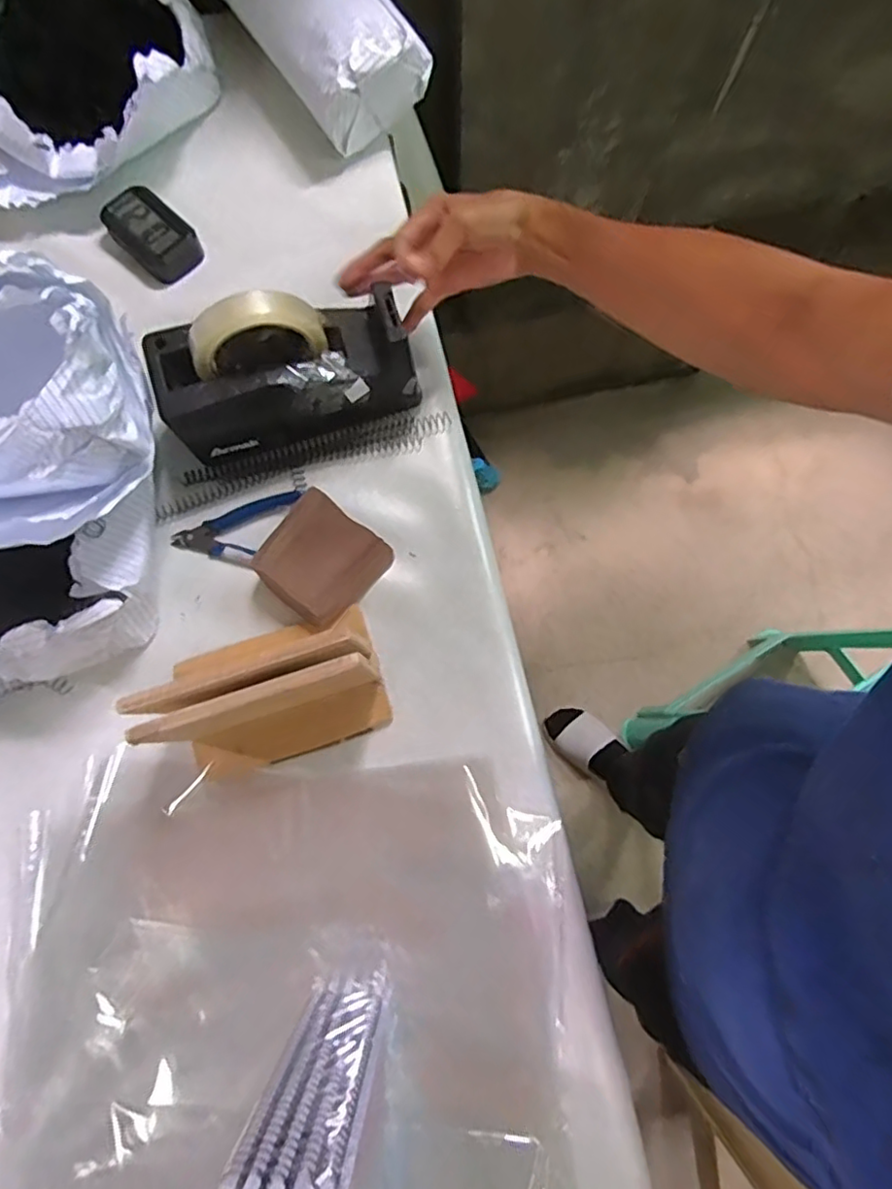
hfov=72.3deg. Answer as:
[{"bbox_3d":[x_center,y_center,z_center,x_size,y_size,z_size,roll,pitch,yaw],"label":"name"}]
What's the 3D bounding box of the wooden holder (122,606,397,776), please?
[{"bbox_3d":[-0.130,0.076,0.447,0.157,0.112,0.091,-16,80,-3],"label":"wooden holder"}]

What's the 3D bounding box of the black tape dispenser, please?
[{"bbox_3d":[-0.127,-0.182,0.492,0.194,0.122,0.072,-14,79,-3],"label":"black tape dispenser"}]

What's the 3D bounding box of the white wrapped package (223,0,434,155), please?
[{"bbox_3d":[-0.132,-0.560,0.584,0.109,0.096,0.258,-35,81,-7],"label":"white wrapped package"}]

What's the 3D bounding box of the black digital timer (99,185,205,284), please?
[{"bbox_3d":[-0.273,-0.337,0.570,0.087,0.022,0.056,41,82,7],"label":"black digital timer"}]

